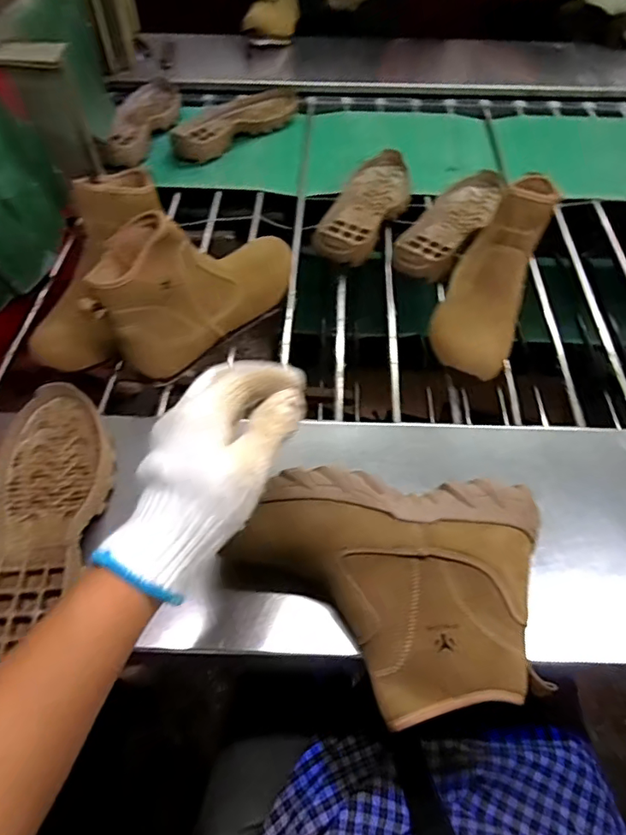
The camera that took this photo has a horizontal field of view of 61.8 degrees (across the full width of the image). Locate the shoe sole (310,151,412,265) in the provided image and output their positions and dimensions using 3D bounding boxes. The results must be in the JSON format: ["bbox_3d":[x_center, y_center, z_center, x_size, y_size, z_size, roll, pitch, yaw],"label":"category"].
[{"bbox_3d":[0.084,-0.333,0.825,0.109,0.045,0.277,17,57,11],"label":"shoe sole"}]

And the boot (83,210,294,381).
[{"bbox_3d":[-0.131,-0.175,0.633,0.102,0.145,0.263,35,62,21],"label":"boot"}]

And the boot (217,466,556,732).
[{"bbox_3d":[0.050,0.135,0.438,0.251,0.089,0.179,8,82,-1],"label":"boot"}]

